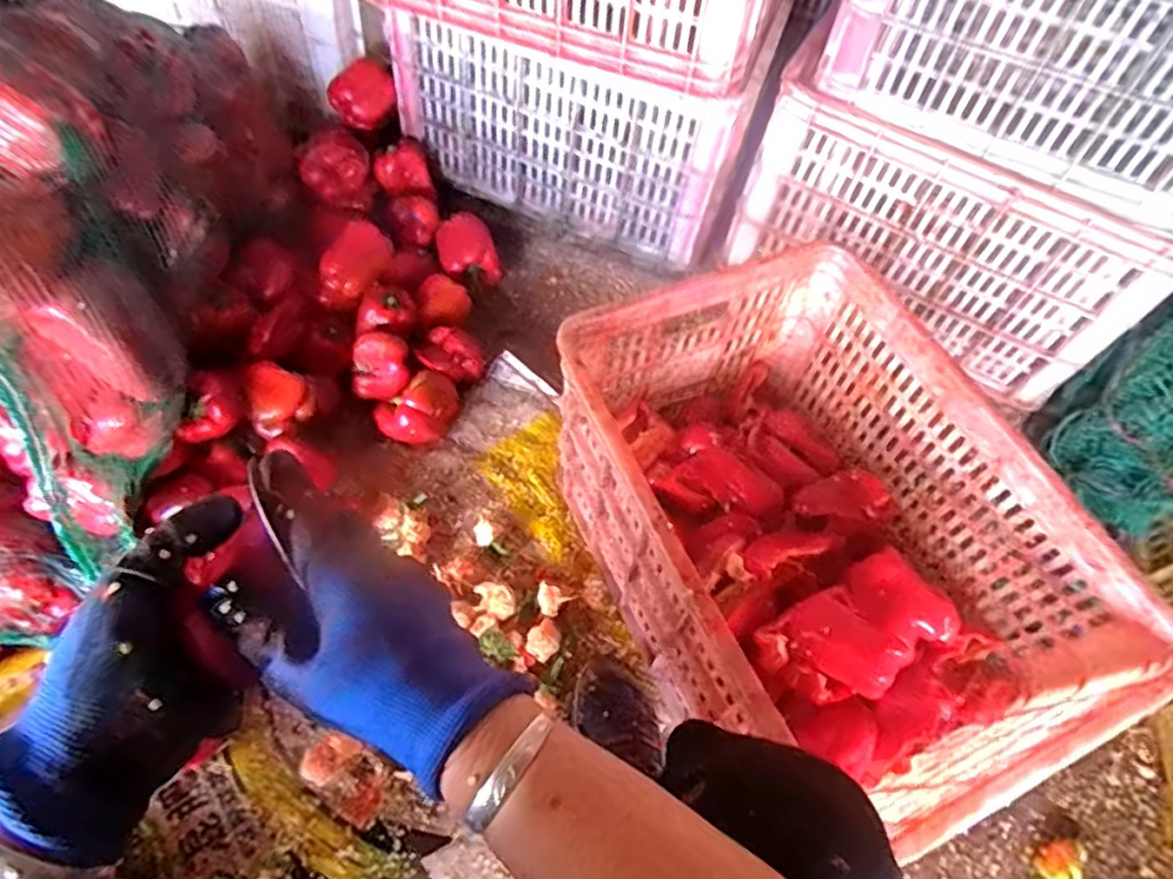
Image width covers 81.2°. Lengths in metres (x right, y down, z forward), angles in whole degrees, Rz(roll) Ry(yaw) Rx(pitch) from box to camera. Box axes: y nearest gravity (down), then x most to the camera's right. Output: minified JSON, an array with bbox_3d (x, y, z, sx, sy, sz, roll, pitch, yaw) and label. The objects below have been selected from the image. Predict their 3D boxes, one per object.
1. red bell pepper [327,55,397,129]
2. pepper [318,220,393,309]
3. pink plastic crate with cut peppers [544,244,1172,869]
[{"bbox_3d":[-0.332,-0.510,1.004,0.084,0.065,0.074,-30,66,-20],"label":"red bell pepper"},{"bbox_3d":[-0.313,-0.237,0.919,0.064,0.059,0.118,16,59,5],"label":"pepper"},{"bbox_3d":[0.219,0.107,0.726,0.355,0.295,0.501,-21,63,-16],"label":"pink plastic crate with cut peppers"}]

